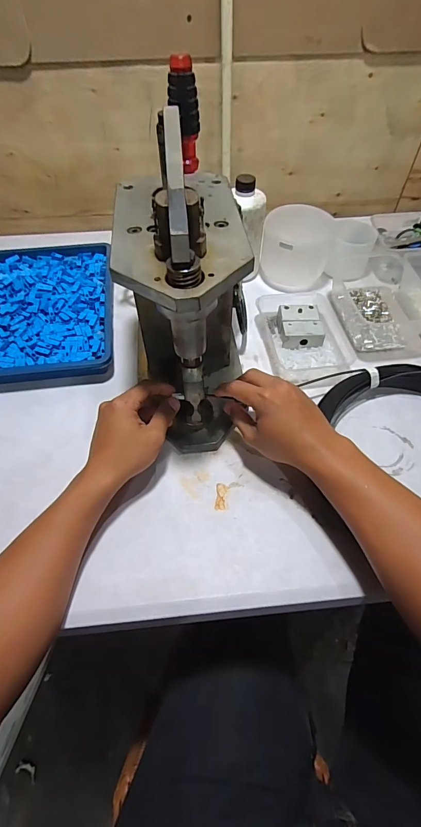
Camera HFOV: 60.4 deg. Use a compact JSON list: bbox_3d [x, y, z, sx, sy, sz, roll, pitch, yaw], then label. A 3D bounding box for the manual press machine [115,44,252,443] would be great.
[{"bbox_3d":[-0.032,-0.156,0.426,0.126,0.288,0.291,-6,56,-4],"label":"manual press machine"}]

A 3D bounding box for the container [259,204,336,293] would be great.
[{"bbox_3d":[0.154,-0.296,0.659,0.121,0.102,0.109,15,55,10],"label":"container"}]

